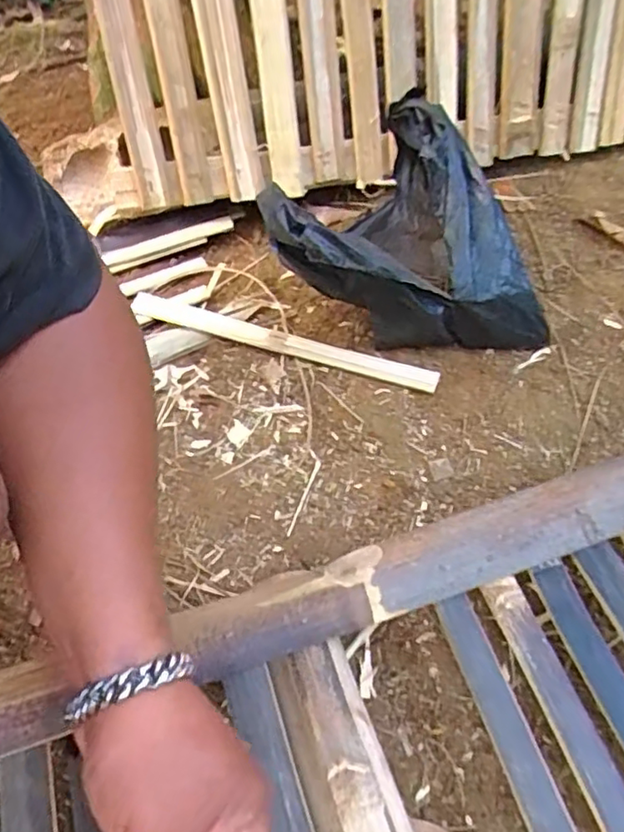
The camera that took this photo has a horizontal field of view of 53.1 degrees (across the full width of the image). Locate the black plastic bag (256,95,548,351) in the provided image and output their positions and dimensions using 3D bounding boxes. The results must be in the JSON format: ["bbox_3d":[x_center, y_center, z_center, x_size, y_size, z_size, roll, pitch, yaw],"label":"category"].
[{"bbox_3d":[0.094,-0.182,0.607,0.252,0.152,0.218,2,54,5],"label":"black plastic bag"}]

